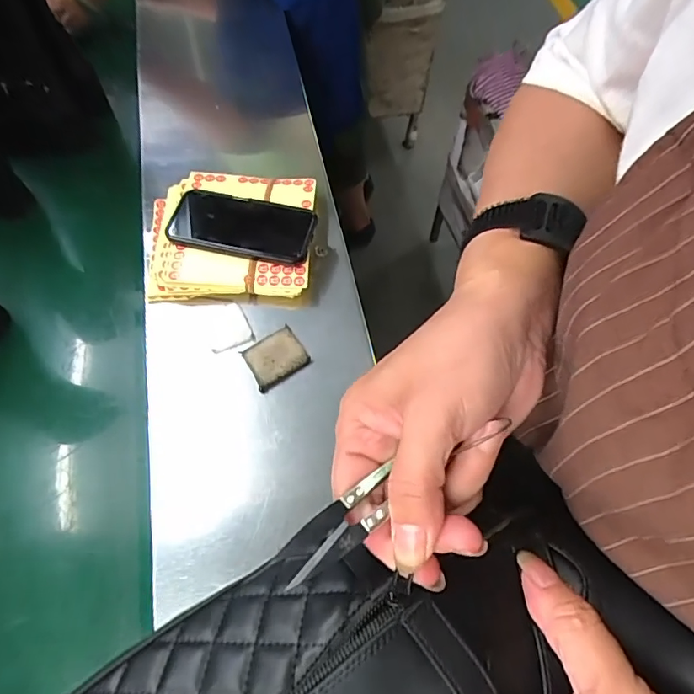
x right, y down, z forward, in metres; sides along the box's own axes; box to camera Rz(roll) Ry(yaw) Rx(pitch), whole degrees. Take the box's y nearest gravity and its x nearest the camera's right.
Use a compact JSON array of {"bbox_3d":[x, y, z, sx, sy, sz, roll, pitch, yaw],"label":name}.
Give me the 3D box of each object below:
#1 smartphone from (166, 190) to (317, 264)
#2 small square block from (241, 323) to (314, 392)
[{"bbox_3d":[-0.121,-0.142,0.580,0.162,0.017,0.077,10,63,3],"label":"smartphone"},{"bbox_3d":[-0.077,0.011,0.538,0.062,0.013,0.053,-31,68,-17],"label":"small square block"}]

